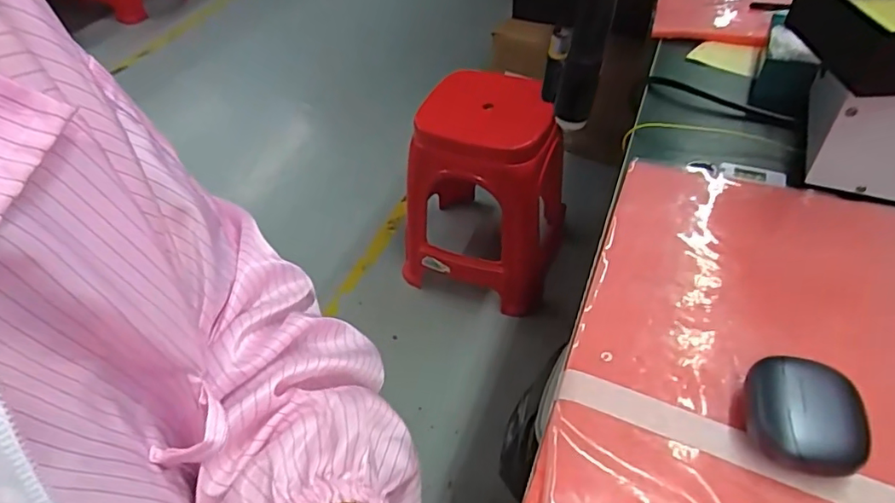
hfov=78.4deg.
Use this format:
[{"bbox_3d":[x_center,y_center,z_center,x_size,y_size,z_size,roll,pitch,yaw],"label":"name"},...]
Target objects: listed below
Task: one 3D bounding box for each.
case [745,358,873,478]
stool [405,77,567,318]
[{"bbox_3d":[0.173,0.080,0.266,0.050,0.031,0.044,18,49,21],"label":"case"},{"bbox_3d":[0.084,-0.129,1.267,0.335,0.470,0.304,12,48,15],"label":"stool"}]

